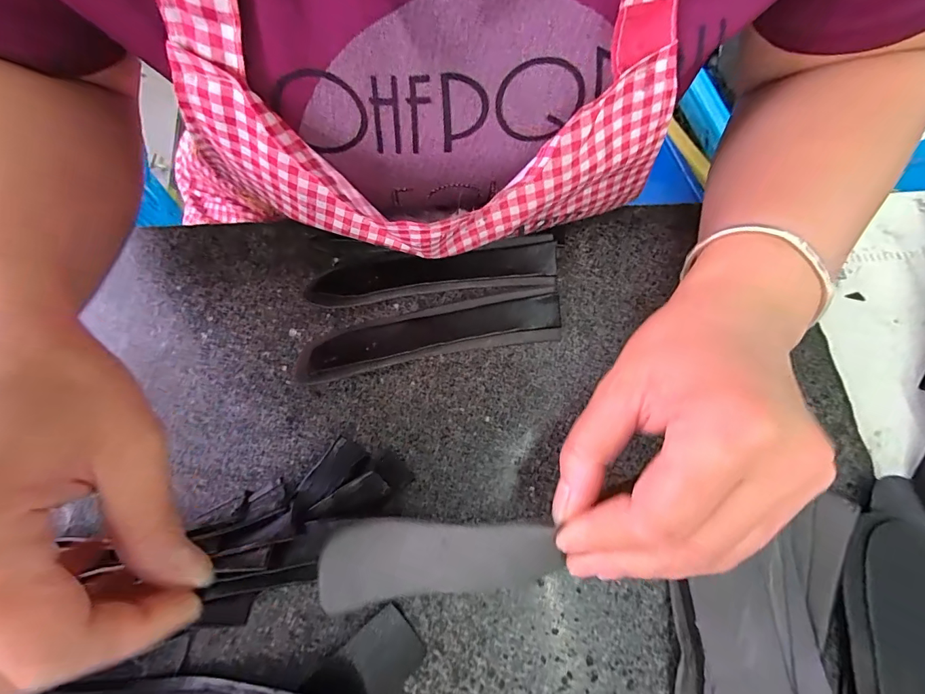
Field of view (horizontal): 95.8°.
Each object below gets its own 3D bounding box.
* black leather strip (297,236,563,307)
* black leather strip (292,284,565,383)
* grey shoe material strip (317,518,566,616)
[{"bbox_3d":[-0.018,-0.050,0.275,0.158,0.016,0.032,-8,71,-2],"label":"black leather strip"},{"bbox_3d":[-0.021,-0.009,0.263,0.160,0.015,0.037,-12,72,-3],"label":"black leather strip"},{"bbox_3d":[-0.013,0.093,0.184,0.105,0.006,0.037,-11,96,7],"label":"grey shoe material strip"}]

